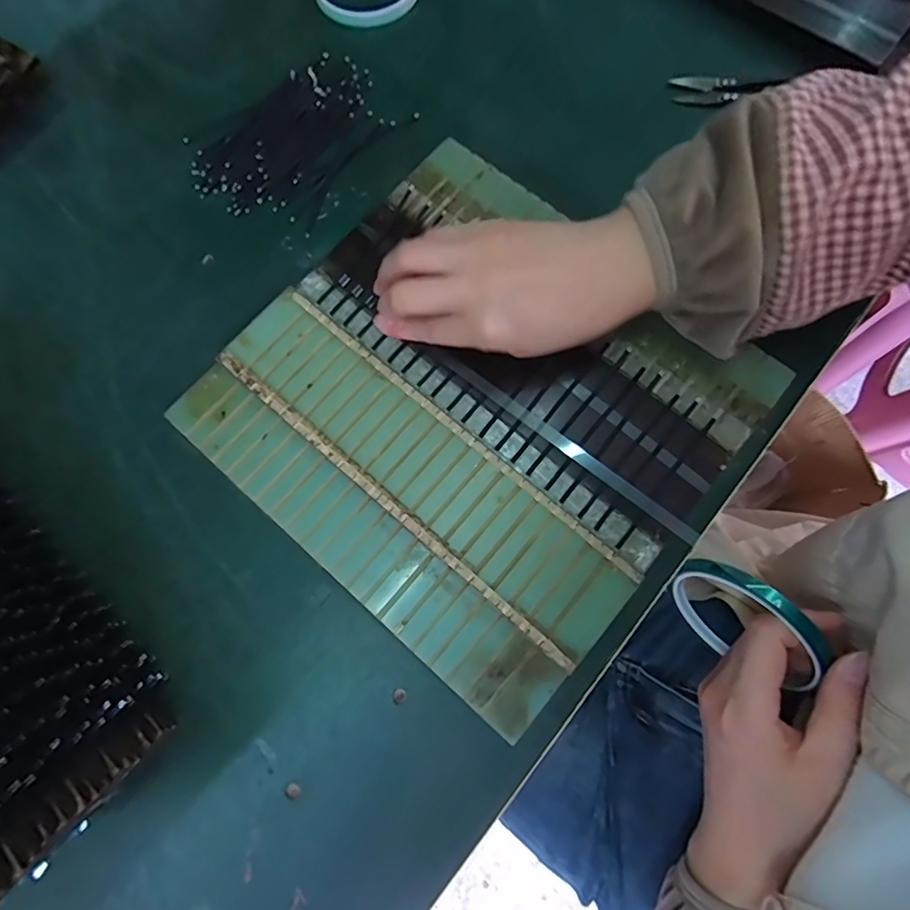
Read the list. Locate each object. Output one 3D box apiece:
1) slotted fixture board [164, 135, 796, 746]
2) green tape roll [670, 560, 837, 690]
[{"bbox_3d":[0.010,-0.033,0.299,0.265,0.019,0.250,40,80,9],"label":"slotted fixture board"},{"bbox_3d":[0.158,0.091,0.282,0.020,0.093,0.076,-38,79,-8],"label":"green tape roll"}]

